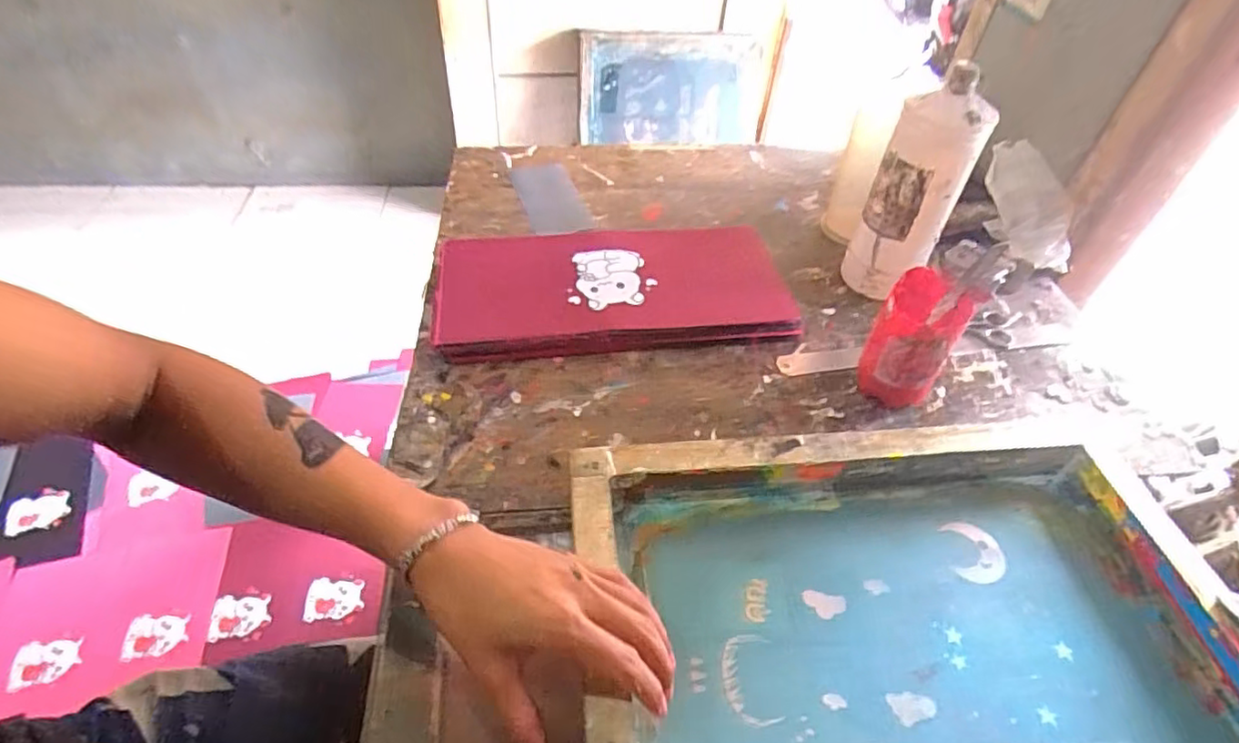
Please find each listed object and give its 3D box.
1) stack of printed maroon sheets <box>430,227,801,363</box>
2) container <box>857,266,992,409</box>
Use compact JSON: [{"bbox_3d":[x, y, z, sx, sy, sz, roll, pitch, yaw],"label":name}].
[{"bbox_3d":[-0.007,-0.092,0.672,0.366,0.042,0.177,-2,46,-6],"label":"stack of printed maroon sheets"},{"bbox_3d":[0.262,-0.023,0.567,0.065,0.122,0.077,35,53,26],"label":"container"}]

